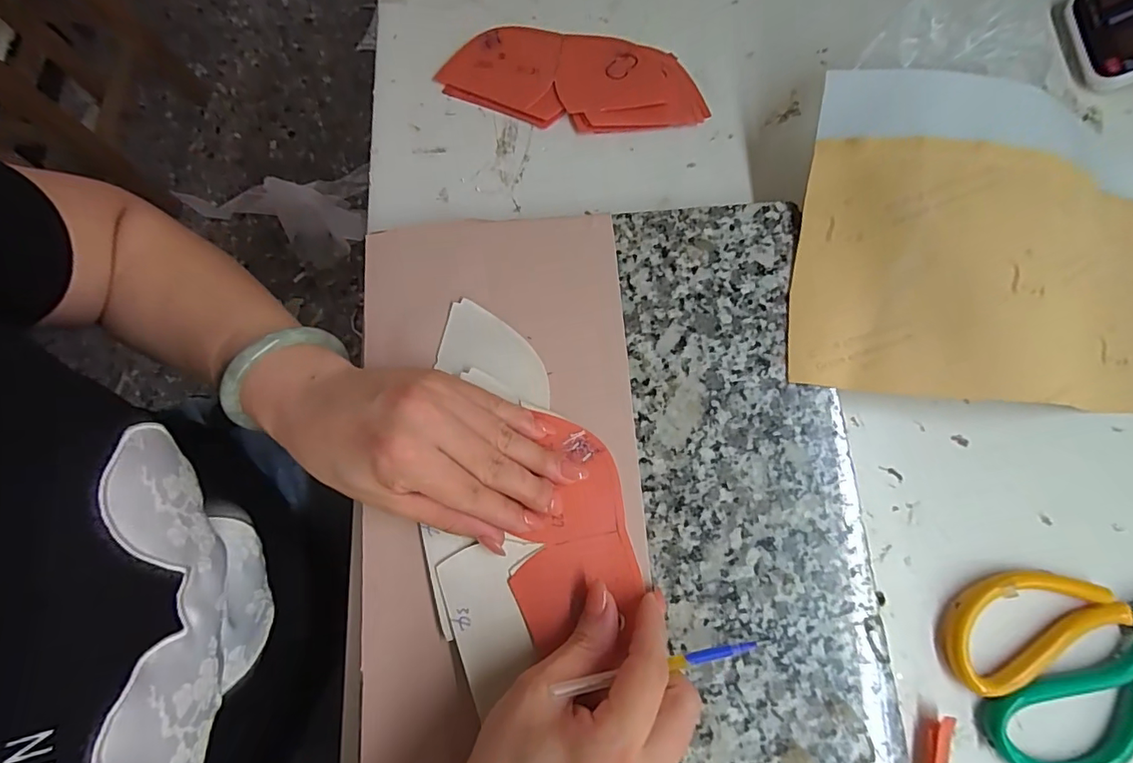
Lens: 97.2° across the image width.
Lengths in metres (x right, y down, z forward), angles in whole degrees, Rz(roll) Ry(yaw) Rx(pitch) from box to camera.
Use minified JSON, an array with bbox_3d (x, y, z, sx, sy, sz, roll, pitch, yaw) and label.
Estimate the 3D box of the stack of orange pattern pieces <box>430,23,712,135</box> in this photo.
[{"bbox_3d":[0.005,-0.224,0.368,0.188,0.010,0.082,7,77,3],"label":"stack of orange pattern pieces"}]

